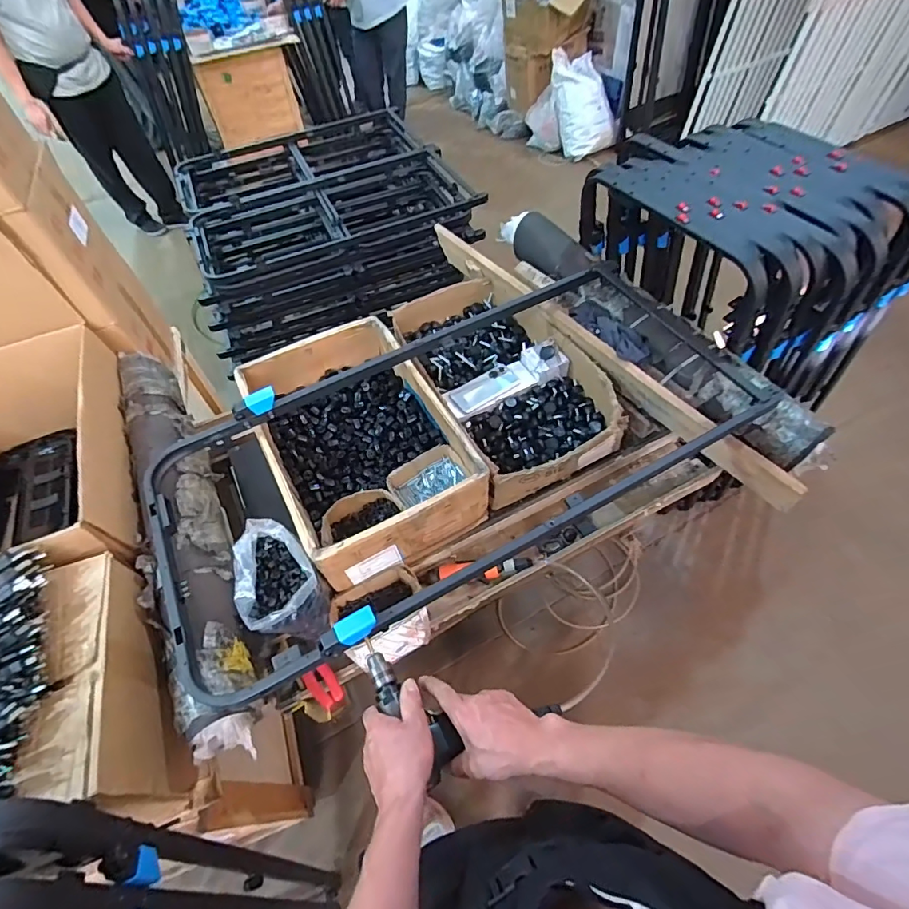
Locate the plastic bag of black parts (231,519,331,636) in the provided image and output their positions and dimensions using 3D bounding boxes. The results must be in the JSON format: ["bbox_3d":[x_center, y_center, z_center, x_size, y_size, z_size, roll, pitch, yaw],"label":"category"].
[{"bbox_3d":[-0.311,0.227,0.850,0.137,0.123,0.195,-36,60,-19],"label":"plastic bag of black parts"}]

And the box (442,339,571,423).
[{"bbox_3d":[0.116,-0.173,1.108,0.289,0.057,0.102,-25,57,-12],"label":"box"}]

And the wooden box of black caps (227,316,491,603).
[{"bbox_3d":[-0.207,-0.045,1.024,0.354,0.160,0.556,-26,58,-13],"label":"wooden box of black caps"}]

